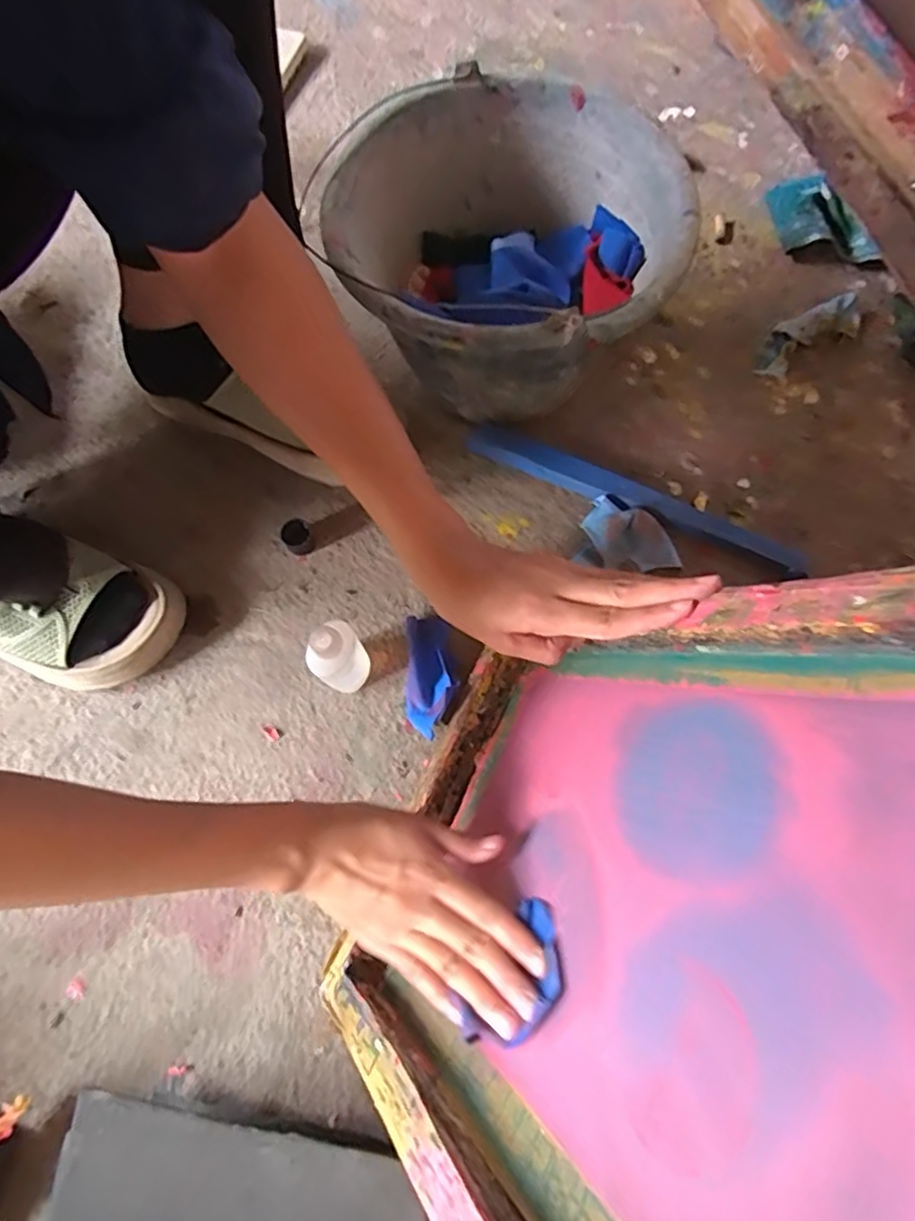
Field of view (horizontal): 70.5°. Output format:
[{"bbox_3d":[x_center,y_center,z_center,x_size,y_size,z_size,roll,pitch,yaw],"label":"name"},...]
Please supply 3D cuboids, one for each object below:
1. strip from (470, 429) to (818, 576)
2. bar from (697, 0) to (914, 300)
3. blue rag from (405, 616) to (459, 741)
[{"bbox_3d":[0.146,-0.092,0.540,0.290,0.015,0.024,24,76,7],"label":"strip"},{"bbox_3d":[0.318,-0.394,0.540,0.028,0.056,0.476,-40,90,-10],"label":"bar"},{"bbox_3d":[-0.021,0.050,0.491,0.034,0.017,0.088,0,74,0],"label":"blue rag"}]

